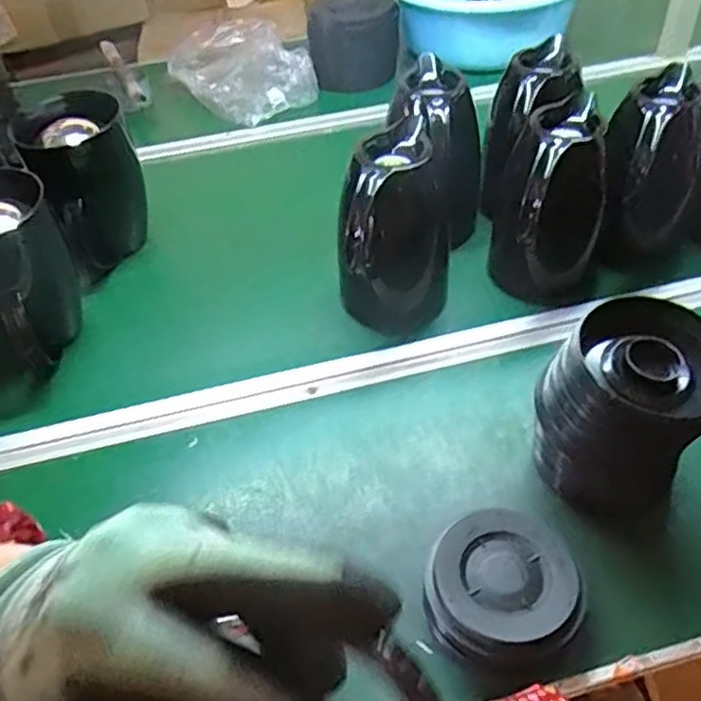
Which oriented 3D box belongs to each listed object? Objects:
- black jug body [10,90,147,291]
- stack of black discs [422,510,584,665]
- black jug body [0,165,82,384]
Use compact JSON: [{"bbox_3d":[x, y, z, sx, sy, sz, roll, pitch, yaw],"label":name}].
[{"bbox_3d":[-0.326,-0.202,0.845,0.121,0.186,0.132,-27,49,-20],"label":"black jug body"},{"bbox_3d":[0.122,0.191,0.536,0.118,0.051,0.116,25,52,26],"label":"stack of black discs"},{"bbox_3d":[-0.366,-0.073,0.745,0.115,0.212,0.111,22,51,24],"label":"black jug body"}]

